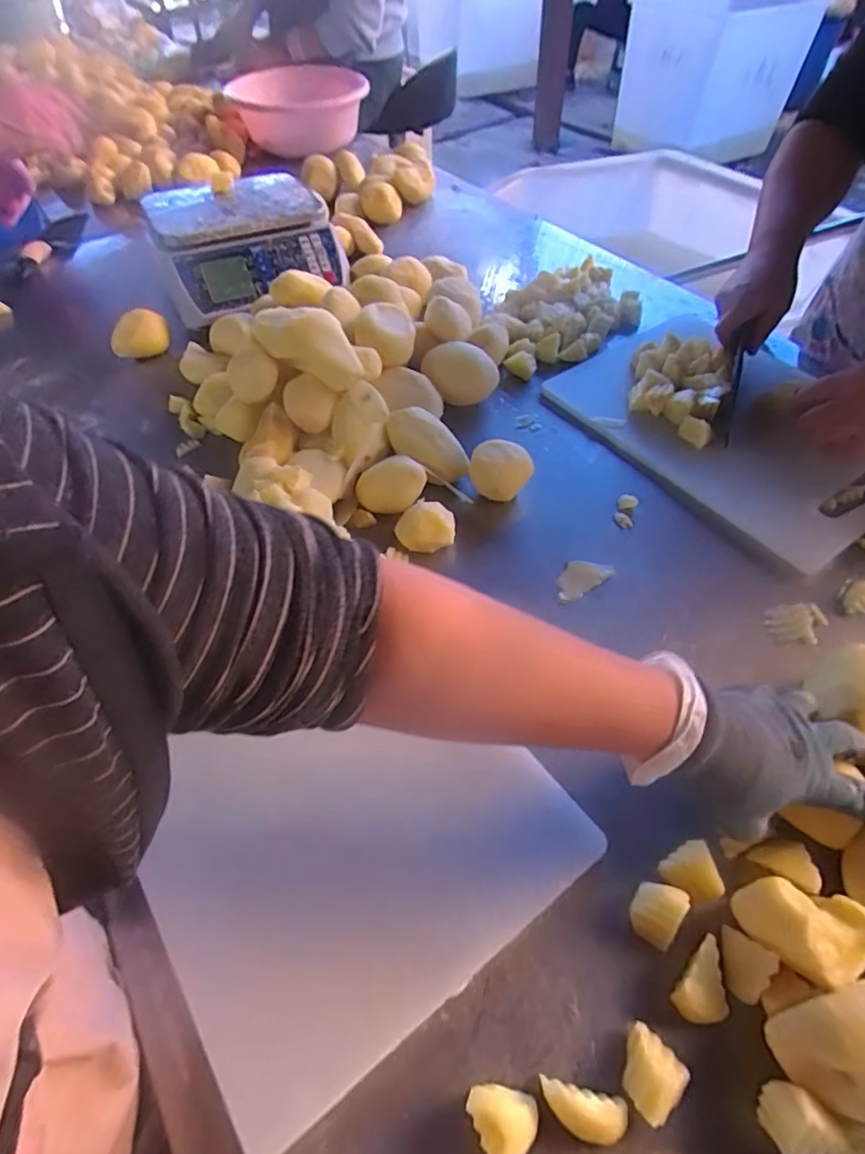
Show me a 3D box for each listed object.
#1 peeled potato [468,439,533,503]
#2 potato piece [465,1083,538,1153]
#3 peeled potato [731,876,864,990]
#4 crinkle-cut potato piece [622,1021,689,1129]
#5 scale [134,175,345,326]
[{"bbox_3d":[0.066,-0.100,0.580,0.058,0.052,0.043,4,54,6],"label":"peeled potato"},{"bbox_3d":[0.036,0.272,0.300,0.031,0.019,0.032,-23,56,-13],"label":"potato piece"},{"bbox_3d":[0.208,0.195,0.329,0.070,0.032,0.051,7,55,9],"label":"peeled potato"},{"bbox_3d":[0.112,0.259,0.310,0.032,0.021,0.030,-37,60,-21],"label":"crinkle-cut potato piece"},{"bbox_3d":[-0.254,-0.454,0.805,0.239,0.086,0.257,-18,53,-11],"label":"scale"}]

